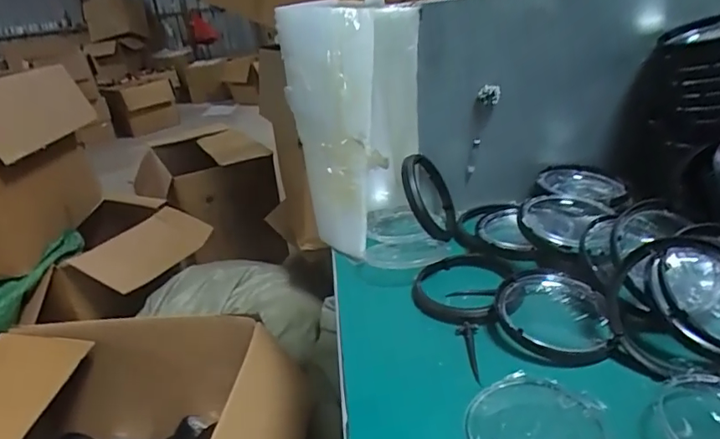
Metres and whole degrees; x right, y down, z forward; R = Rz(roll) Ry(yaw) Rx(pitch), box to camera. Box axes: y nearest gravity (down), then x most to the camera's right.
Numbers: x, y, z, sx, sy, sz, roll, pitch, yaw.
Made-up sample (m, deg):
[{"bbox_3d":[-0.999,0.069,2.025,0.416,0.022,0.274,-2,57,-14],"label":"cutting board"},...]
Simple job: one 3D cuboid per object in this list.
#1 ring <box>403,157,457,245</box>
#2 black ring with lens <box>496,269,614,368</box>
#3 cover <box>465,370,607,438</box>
[{"bbox_3d":[0.106,-0.042,0.818,0.026,0.126,0.124,-25,35,36],"label":"ring"},{"bbox_3d":[0.220,0.104,0.590,0.119,0.034,0.129,1,26,18],"label":"black ring with lens"},{"bbox_3d":[0.156,0.189,0.471,0.117,0.026,0.117,7,29,29],"label":"cover"}]

